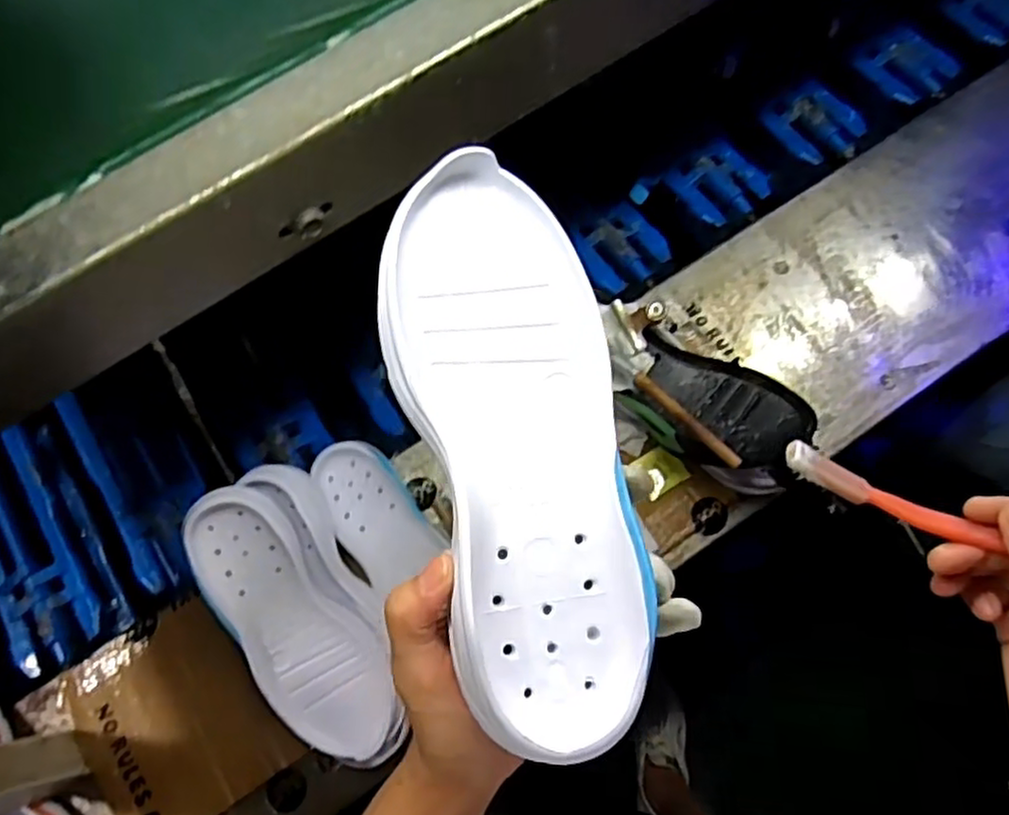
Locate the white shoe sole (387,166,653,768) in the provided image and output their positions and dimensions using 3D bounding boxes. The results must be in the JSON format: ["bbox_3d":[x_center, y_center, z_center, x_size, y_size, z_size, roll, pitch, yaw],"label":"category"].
[{"bbox_3d":[0.006,0.013,0.281,0.086,0.033,0.227,-11,80,-2],"label":"white shoe sole"}]

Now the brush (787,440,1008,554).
[{"bbox_3d":[0.205,0.050,0.301,0.168,0.018,0.017,17,73,8],"label":"brush"}]

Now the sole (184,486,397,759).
[{"bbox_3d":[-0.172,0.181,0.574,0.083,0.037,0.254,-31,104,-8],"label":"sole"}]

